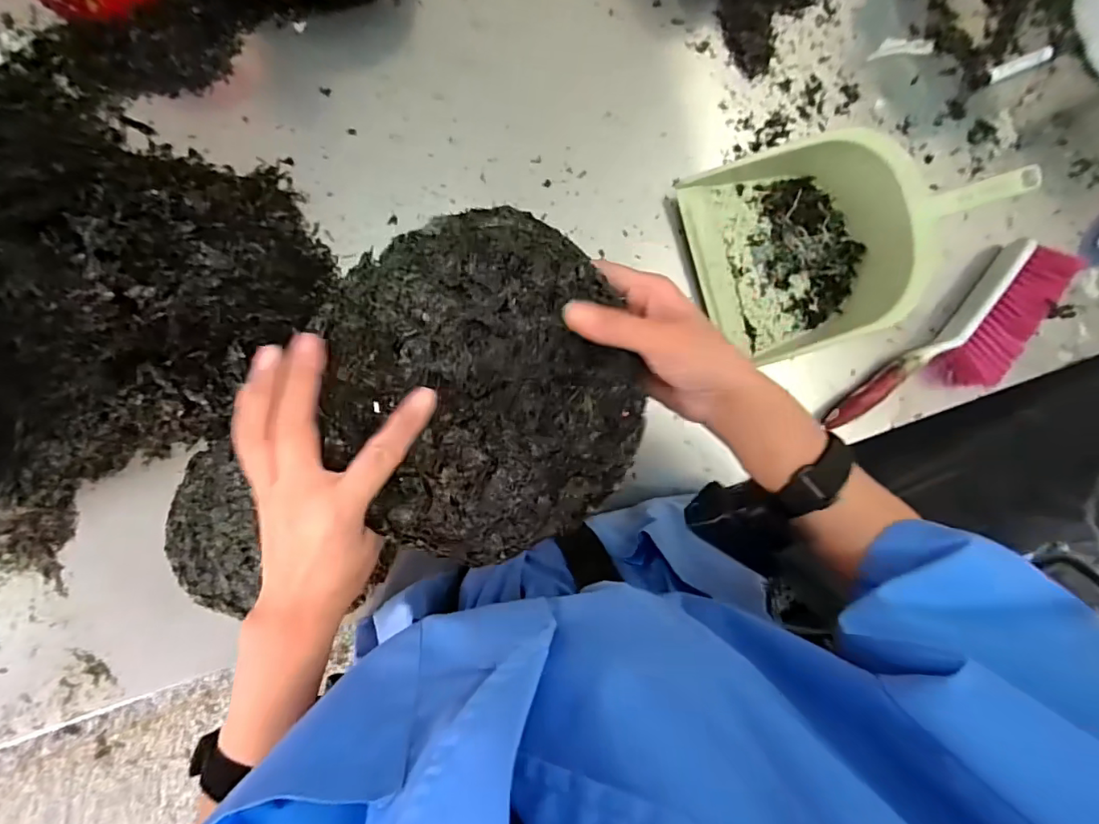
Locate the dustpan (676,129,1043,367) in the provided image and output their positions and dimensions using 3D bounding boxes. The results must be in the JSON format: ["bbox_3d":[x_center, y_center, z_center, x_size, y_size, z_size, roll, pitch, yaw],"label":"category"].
[{"bbox_3d":[0.320,-0.196,0.576,0.316,0.099,0.216,-21,95,-6],"label":"dustpan"}]

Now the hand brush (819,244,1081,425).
[{"bbox_3d":[0.485,-0.072,0.623,0.317,0.052,0.096,-42,97,-4],"label":"hand brush"}]

